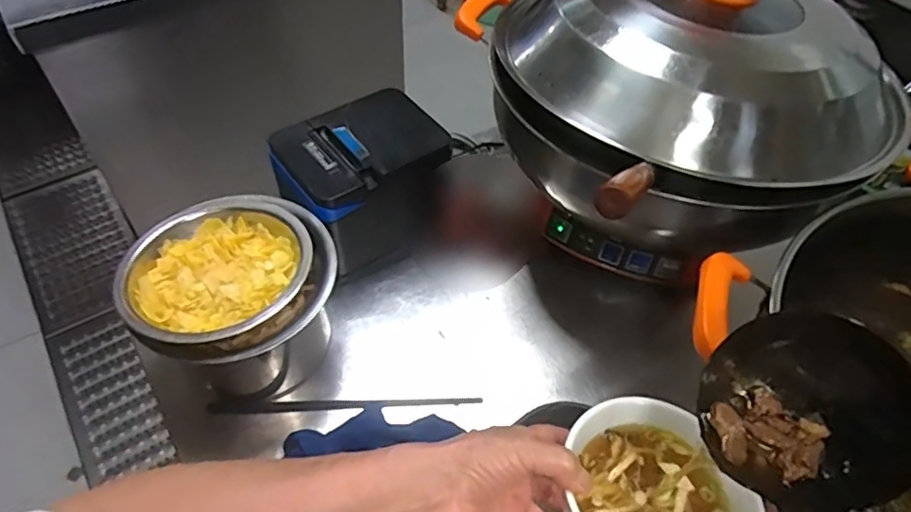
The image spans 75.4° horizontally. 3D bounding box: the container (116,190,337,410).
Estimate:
[{"bbox_3d":[-0.212,0.045,0.598,0.177,0.137,0.179,-5,52,-8],"label":"container"}]

